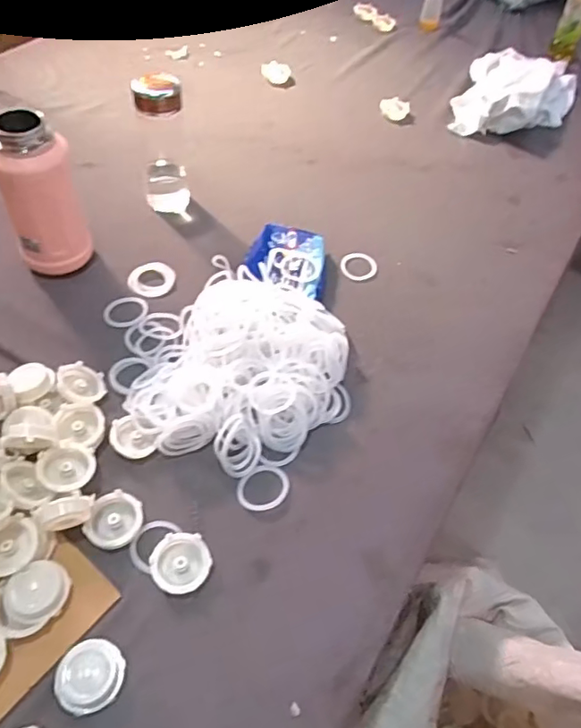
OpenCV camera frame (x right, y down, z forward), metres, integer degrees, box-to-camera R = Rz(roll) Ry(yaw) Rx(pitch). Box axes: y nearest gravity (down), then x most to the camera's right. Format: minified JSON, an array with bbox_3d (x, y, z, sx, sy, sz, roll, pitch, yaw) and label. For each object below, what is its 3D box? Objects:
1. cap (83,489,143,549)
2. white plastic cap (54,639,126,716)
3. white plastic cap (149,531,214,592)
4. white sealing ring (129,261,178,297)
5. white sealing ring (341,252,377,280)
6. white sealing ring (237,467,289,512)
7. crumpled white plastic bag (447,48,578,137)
[{"bbox_3d":[-0.186,0.167,0.594,0.053,0.017,0.057,3,52,-4],"label":"cap"},{"bbox_3d":[-0.180,0.279,0.501,0.053,0.021,0.056,3,52,-4],"label":"white plastic cap"},{"bbox_3d":[-0.113,0.204,0.577,0.058,0.016,0.058,5,64,-9],"label":"white plastic cap"},{"bbox_3d":[-0.205,-0.126,0.830,0.069,0.007,0.072,3,52,-4],"label":"white sealing ring"},{"bbox_3d":[0.108,-0.154,0.885,0.058,0.005,0.065,3,52,-4],"label":"white sealing ring"},{"bbox_3d":[-0.031,0.140,0.638,0.060,0.004,0.052,-10,54,-14],"label":"white sealing ring"},{"bbox_3d":[0.518,-0.634,1.255,0.230,0.067,0.462,22,53,11],"label":"crumpled white plastic bag"}]

